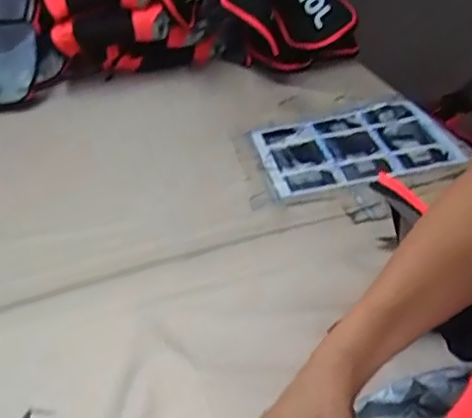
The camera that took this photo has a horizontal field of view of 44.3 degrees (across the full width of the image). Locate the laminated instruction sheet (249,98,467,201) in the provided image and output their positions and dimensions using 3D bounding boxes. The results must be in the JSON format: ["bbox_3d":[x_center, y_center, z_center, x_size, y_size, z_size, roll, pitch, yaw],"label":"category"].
[{"bbox_3d":[0.189,-0.105,0.955,0.293,0.012,0.218,-11,38,-5],"label":"laminated instruction sheet"}]

